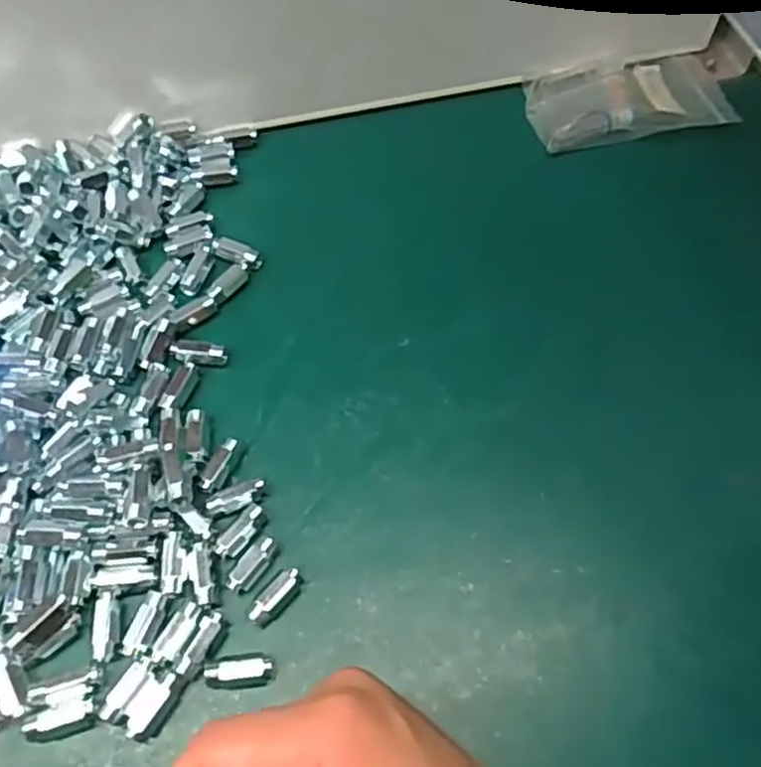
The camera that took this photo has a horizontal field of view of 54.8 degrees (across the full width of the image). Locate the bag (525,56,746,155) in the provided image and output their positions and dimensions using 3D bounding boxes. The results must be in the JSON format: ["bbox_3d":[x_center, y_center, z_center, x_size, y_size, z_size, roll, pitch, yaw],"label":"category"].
[{"bbox_3d":[0.154,-0.183,0.461,0.120,0.017,0.075,-8,63,-5],"label":"bag"}]

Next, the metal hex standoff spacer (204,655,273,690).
[{"bbox_3d":[-0.058,0.120,0.302,0.026,0.012,0.011,-10,63,-6],"label":"metal hex standoff spacer"}]

